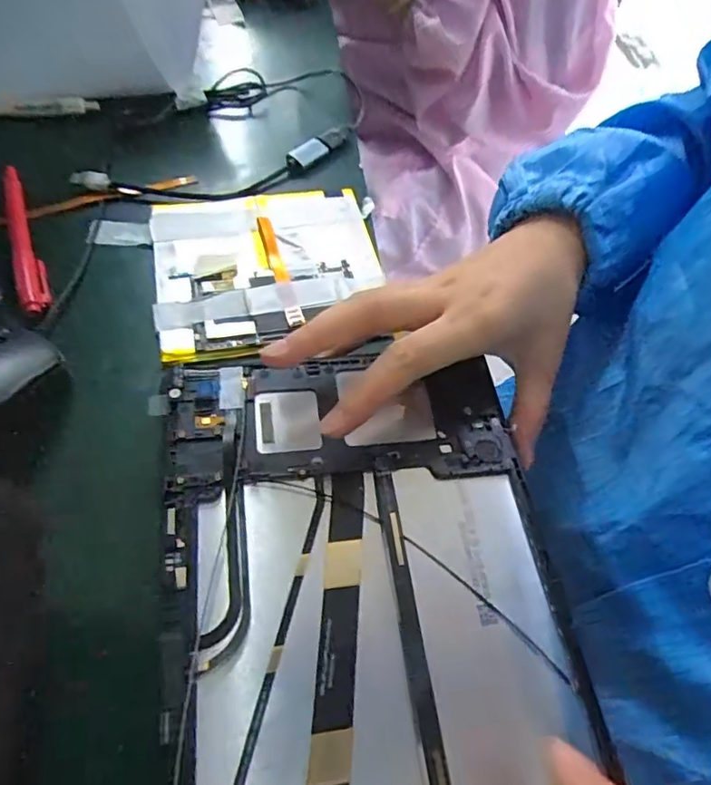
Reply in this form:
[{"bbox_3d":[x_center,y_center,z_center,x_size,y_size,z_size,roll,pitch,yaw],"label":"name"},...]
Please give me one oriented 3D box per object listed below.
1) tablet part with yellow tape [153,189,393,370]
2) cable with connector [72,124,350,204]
[{"bbox_3d":[-0.051,-0.075,0.332,0.128,0.015,0.122,-8,58,-11],"label":"tablet part with yellow tape"},{"bbox_3d":[-0.084,-0.144,0.371,0.183,0.013,0.044,-17,60,-16],"label":"cable with connector"}]

